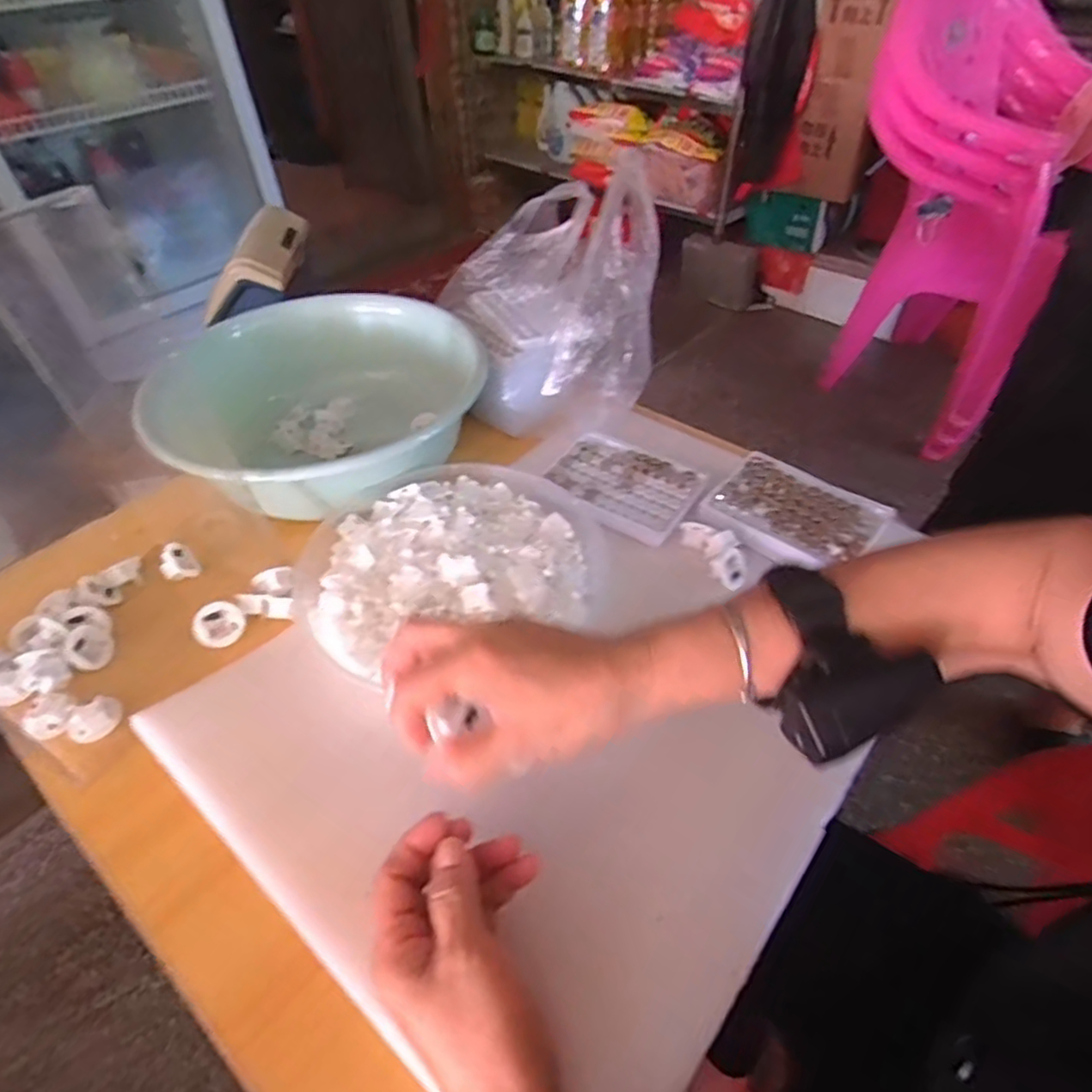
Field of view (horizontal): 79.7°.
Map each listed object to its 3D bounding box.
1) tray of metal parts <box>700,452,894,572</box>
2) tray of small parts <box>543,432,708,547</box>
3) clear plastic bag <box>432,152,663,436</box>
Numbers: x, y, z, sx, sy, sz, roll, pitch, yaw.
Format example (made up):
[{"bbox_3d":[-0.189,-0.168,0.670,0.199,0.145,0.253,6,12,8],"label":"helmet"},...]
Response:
[{"bbox_3d":[0.205,-0.027,0.539,0.125,0.013,0.100,30,52,25],"label":"tray of metal parts"},{"bbox_3d":[0.065,-0.057,0.575,0.130,0.010,0.101,23,50,20],"label":"tray of small parts"},{"bbox_3d":[-0.001,-0.243,0.641,0.191,0.184,0.226,-5,46,-6],"label":"clear plastic bag"}]

